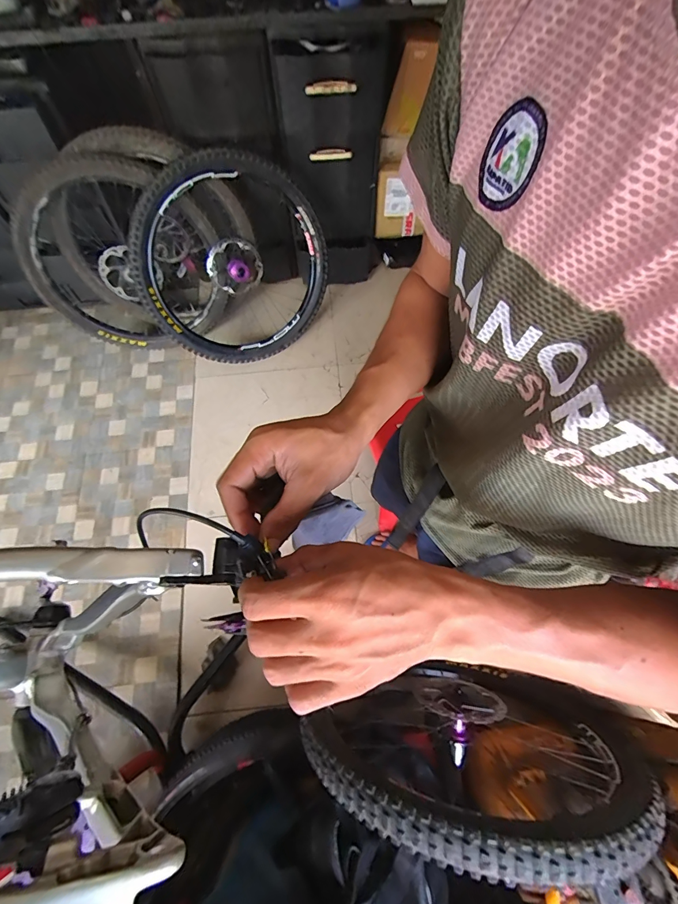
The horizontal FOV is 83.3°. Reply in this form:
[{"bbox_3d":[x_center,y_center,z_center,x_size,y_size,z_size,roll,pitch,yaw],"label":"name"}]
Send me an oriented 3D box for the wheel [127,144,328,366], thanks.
[{"bbox_3d":[-0.378,-0.667,1.389,0.651,0.670,0.129,-31,43,1],"label":"wheel"}]

